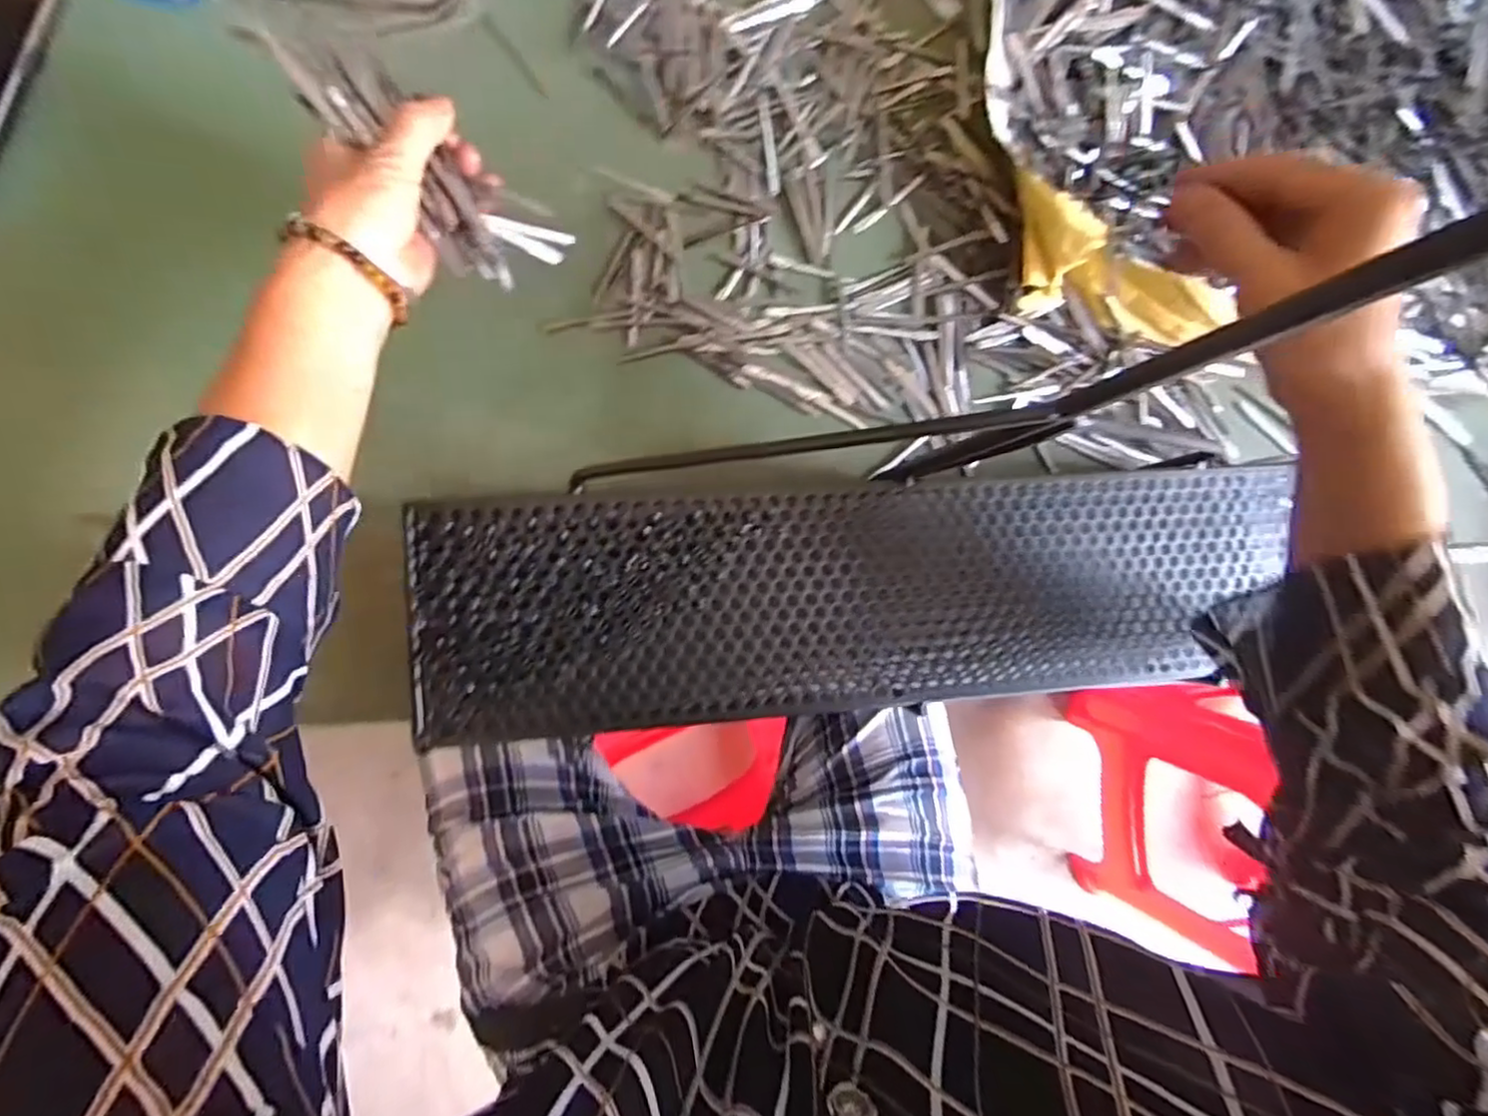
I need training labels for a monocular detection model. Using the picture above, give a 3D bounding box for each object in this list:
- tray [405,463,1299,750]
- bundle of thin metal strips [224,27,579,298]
[{"bbox_3d":[0.087,0.023,0.421,0.553,0.026,0.139,-3,91,-8],"label":"tray"},{"bbox_3d":[-0.172,-0.209,0.359,0.163,0.028,0.060,37,85,-36],"label":"bundle of thin metal strips"}]

